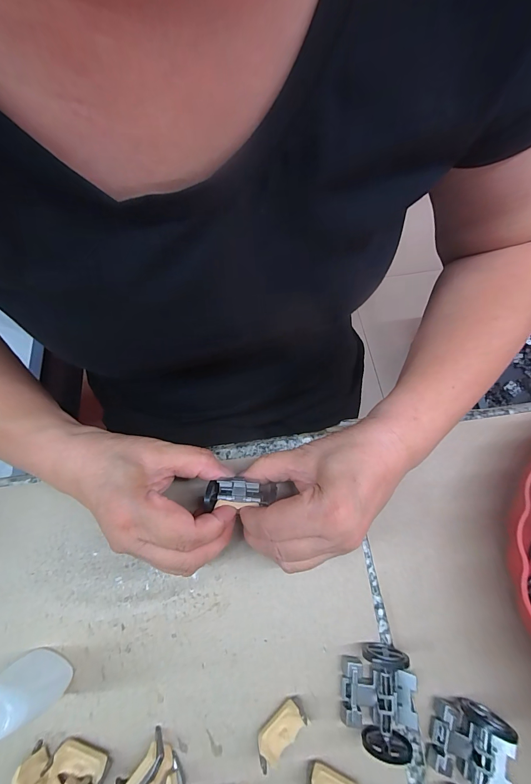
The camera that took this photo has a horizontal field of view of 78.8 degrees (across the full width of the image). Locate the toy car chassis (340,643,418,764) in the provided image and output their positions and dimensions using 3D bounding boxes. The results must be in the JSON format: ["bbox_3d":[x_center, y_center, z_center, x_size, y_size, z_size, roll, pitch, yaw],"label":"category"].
[{"bbox_3d":[0.071,0.189,0.201,0.045,0.019,0.052,5,71,3],"label":"toy car chassis"}]

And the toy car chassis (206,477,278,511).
[{"bbox_3d":[-0.017,0.068,0.219,0.048,0.013,0.017,0,71,-4],"label":"toy car chassis"}]

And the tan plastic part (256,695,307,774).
[{"bbox_3d":[0.010,0.207,0.198,0.036,0.017,0.017,-42,75,-12],"label":"tan plastic part"}]

